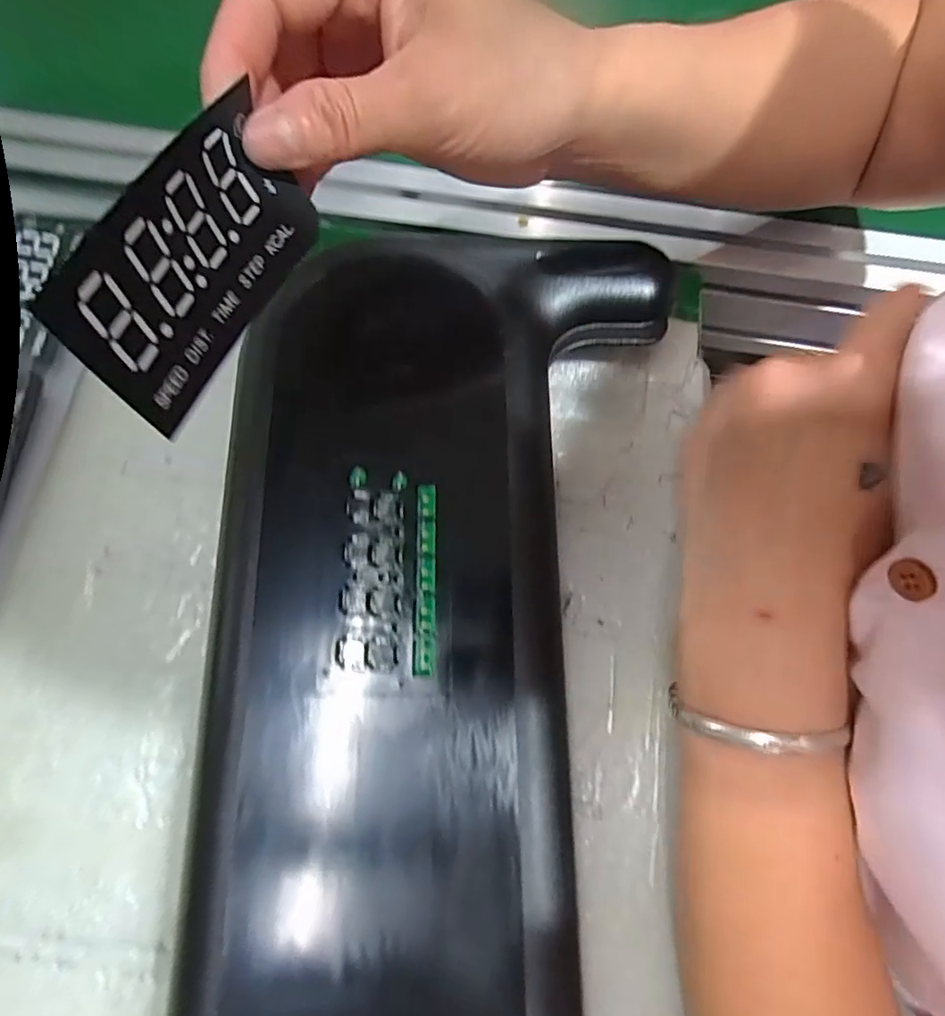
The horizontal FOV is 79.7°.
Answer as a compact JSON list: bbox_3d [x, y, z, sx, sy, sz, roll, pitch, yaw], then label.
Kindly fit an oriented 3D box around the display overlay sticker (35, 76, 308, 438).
[{"bbox_3d":[-0.075,-0.069,0.157,0.006,0.047,0.089,12,63,19],"label":"display overlay sticker"}]

